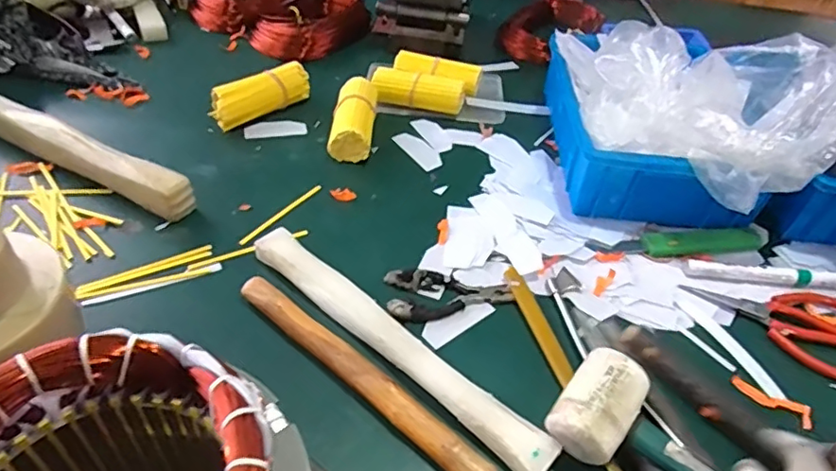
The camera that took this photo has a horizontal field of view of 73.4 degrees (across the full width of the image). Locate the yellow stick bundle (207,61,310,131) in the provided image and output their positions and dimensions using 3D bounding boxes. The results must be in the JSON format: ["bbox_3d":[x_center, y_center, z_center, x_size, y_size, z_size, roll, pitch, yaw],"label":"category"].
[{"bbox_3d":[-0.187,-0.166,0.668,0.127,0.046,0.044,-31,55,-33],"label":"yellow stick bundle"}]

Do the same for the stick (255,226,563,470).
[{"bbox_3d":[-0.024,0.082,0.443,0.298,0.026,0.030,34,50,25],"label":"stick"}]

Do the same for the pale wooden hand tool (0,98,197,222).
[{"bbox_3d":[-0.359,-0.094,0.562,0.313,0.044,0.033,22,46,15],"label":"pale wooden hand tool"}]

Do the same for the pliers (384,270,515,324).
[{"bbox_3d":[0.029,0.053,0.490,0.110,0.016,0.050,-1,44,-8],"label":"pliers"}]

